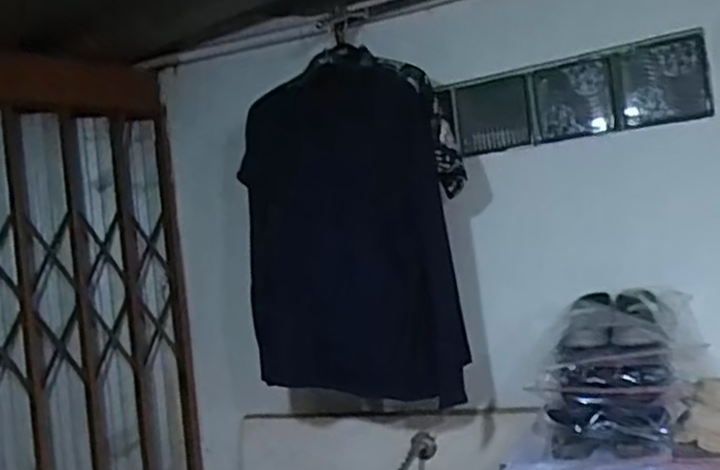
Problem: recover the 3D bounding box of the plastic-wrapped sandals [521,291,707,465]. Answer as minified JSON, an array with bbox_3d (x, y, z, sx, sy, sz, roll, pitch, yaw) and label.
[{"bbox_3d":[0.507,0.259,1.415,0.268,0.266,0.319,-8,-3,27],"label":"plastic-wrapped sandals"}]

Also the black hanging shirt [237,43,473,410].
[{"bbox_3d":[-0.020,-0.021,1.587,0.447,0.717,0.192,-6,-2,-3],"label":"black hanging shirt"}]

